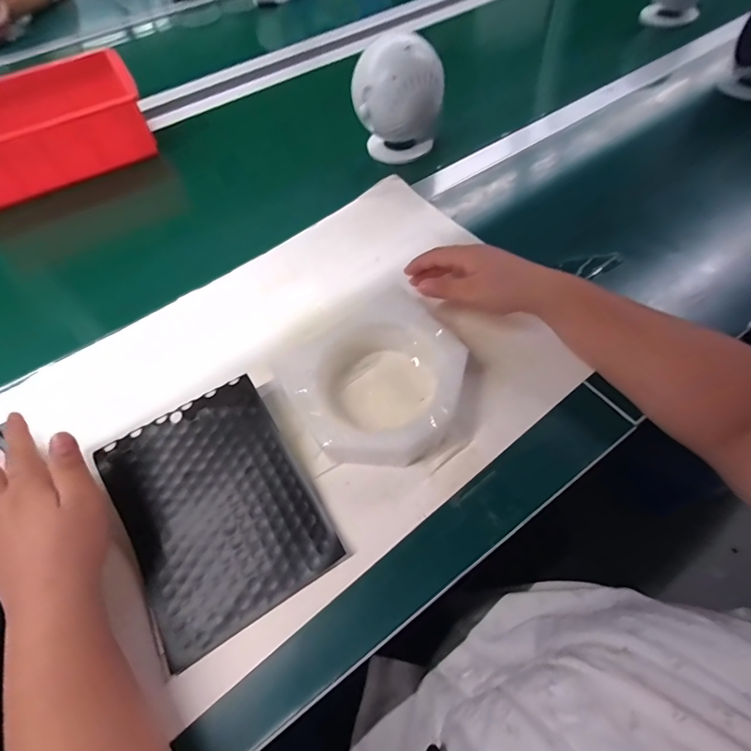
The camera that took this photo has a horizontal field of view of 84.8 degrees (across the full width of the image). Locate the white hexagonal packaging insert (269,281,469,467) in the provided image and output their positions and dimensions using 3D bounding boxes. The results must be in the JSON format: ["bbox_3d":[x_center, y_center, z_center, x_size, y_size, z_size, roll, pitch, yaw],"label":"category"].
[{"bbox_3d":[0.005,0.004,0.357,0.146,0.038,0.144,-41,67,-21],"label":"white hexagonal packaging insert"}]

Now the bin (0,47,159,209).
[{"bbox_3d":[-0.500,-0.372,0.606,0.289,0.093,0.180,-30,61,-15],"label":"bin"}]

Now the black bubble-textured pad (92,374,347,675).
[{"bbox_3d":[-0.123,0.098,0.317,0.132,0.012,0.170,-30,70,-12],"label":"black bubble-textured pad"}]

